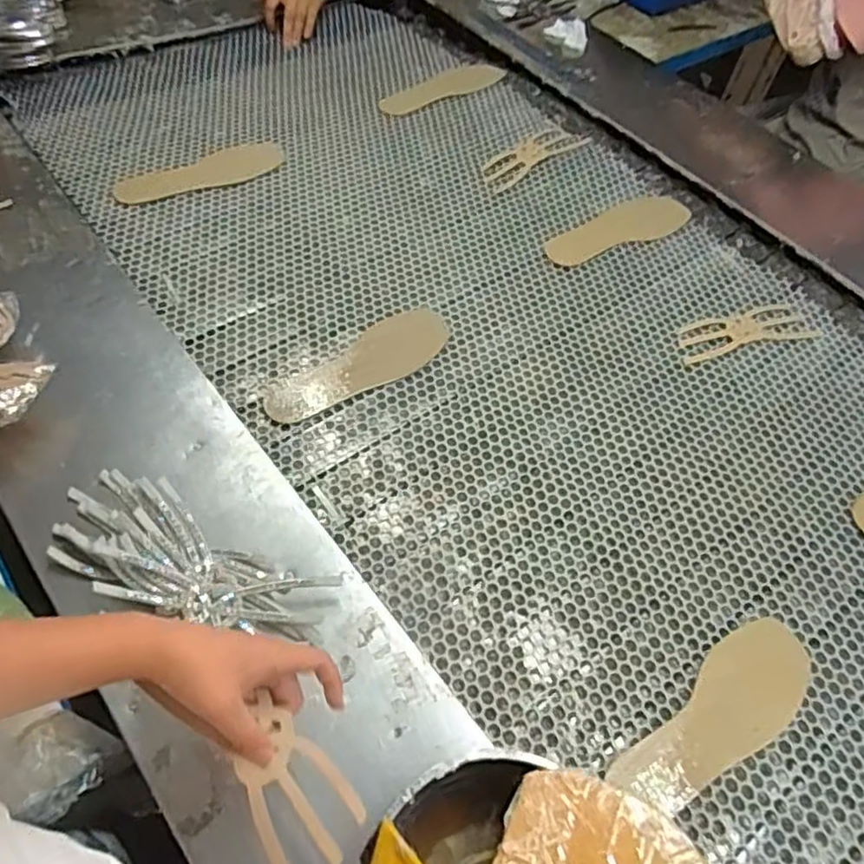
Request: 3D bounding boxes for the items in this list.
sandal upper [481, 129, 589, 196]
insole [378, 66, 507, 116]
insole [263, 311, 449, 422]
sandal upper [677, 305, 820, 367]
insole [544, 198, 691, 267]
[{"bbox_3d":[0.165,-0.462,1.129,0.207,0.007,0.066,-34,65,-23],"label":"sandal upper"},{"bbox_3d":[0.013,-0.634,1.238,0.249,0.012,0.088,-26,62,-19],"label":"insole"},{"bbox_3d":[-0.088,-0.084,0.856,0.258,0.007,0.088,-35,62,-25],"label":"insole"},{"bbox_3d":[0.434,-0.140,0.944,0.207,0.005,0.065,-13,58,-12],"label":"sandal upper"},{"bbox_3d":[0.288,-0.316,1.047,0.251,0.009,0.076,-22,60,-17],"label":"insole"}]

